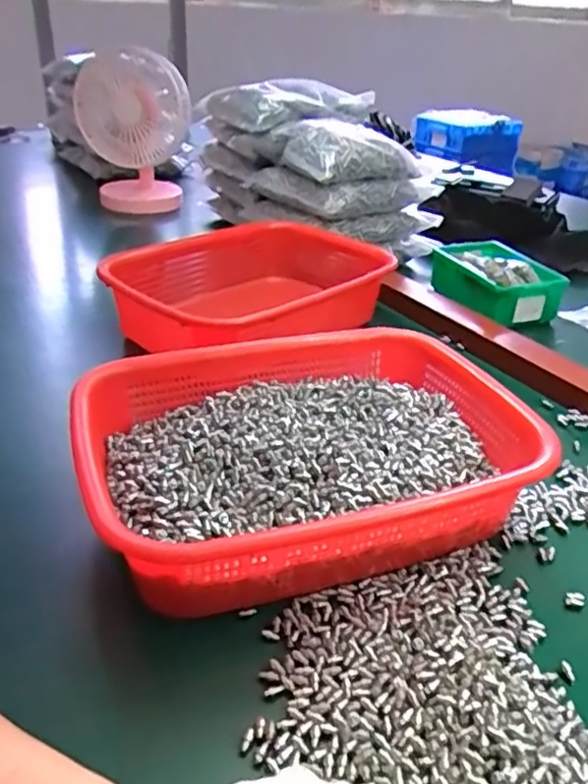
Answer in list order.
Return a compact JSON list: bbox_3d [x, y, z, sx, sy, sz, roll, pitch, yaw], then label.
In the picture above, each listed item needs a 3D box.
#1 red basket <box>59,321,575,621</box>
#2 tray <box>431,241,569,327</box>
[{"bbox_3d":[0.008,0.041,0.420,0.274,0.077,0.202,-10,33,-20],"label":"red basket"},{"bbox_3d":[0.244,-0.136,0.763,0.100,0.056,0.152,-9,33,-19],"label":"tray"}]

